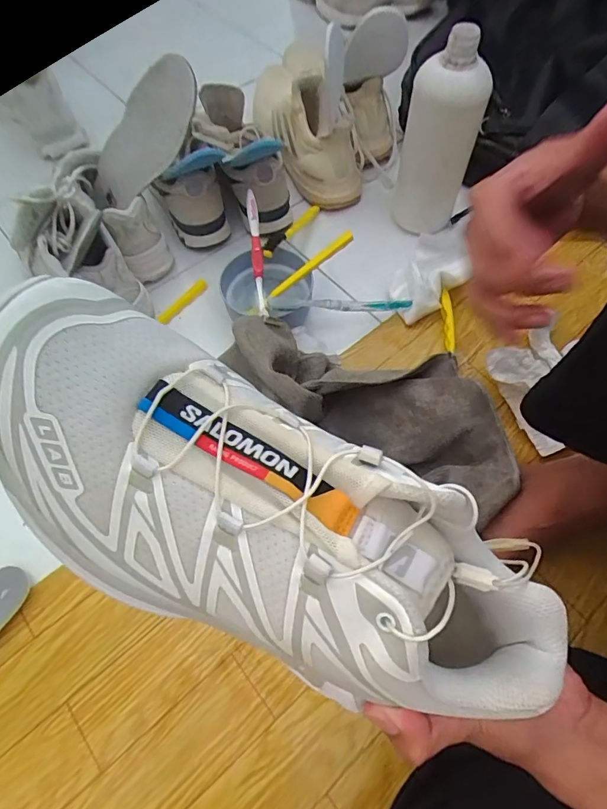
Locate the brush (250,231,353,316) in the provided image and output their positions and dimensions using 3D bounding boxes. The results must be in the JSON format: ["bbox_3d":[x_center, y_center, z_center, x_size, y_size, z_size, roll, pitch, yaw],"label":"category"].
[{"bbox_3d":[-0.005,-0.154,0.554,0.151,0.018,0.012,-35,65,10],"label":"brush"}]

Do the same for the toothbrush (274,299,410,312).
[{"bbox_3d":[0.050,-0.119,0.556,0.176,0.018,0.010,-5,61,-21],"label":"toothbrush"}]

